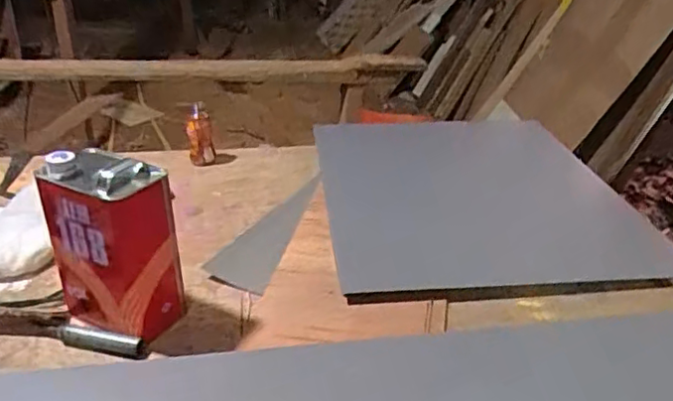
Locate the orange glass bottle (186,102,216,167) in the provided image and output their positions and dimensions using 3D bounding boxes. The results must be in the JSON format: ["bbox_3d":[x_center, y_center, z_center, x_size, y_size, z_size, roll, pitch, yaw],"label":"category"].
[{"bbox_3d":[-0.313,-0.145,1.425,0.061,0.120,0.054,-6,30,-14],"label":"orange glass bottle"}]

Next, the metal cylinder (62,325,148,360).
[{"bbox_3d":[-0.331,0.200,0.871,0.128,0.024,0.032,10,30,15],"label":"metal cylinder"}]

